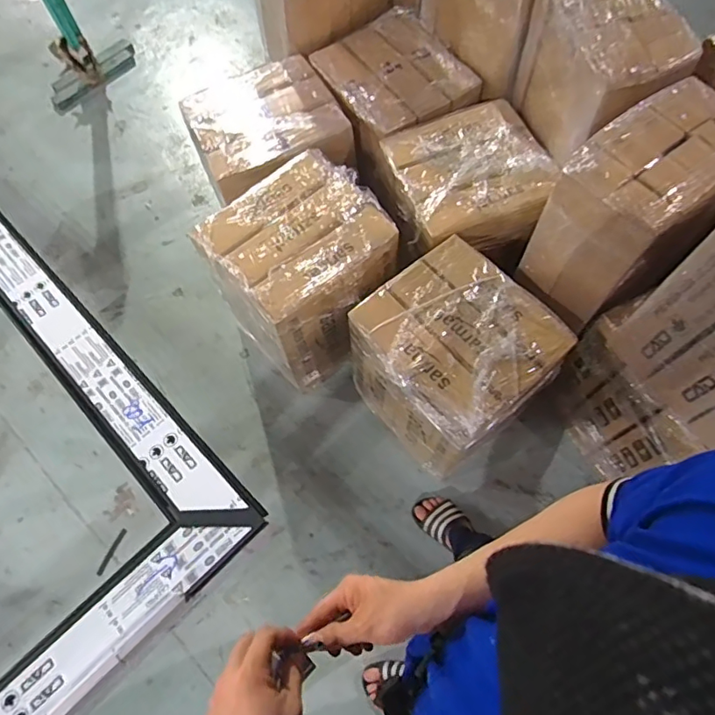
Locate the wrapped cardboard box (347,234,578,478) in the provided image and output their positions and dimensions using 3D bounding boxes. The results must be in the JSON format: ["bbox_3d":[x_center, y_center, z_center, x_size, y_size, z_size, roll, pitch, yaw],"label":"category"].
[{"bbox_3d":[0.242,0.024,1.431,0.383,0.460,0.415,-36,70,-13],"label":"wrapped cardboard box"}]

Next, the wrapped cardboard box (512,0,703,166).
[{"bbox_3d":[0.644,-0.765,1.410,0.241,0.346,0.436,-15,67,-5],"label":"wrapped cardboard box"}]

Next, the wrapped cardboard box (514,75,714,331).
[{"bbox_3d":[0.638,-0.353,1.202,0.432,0.329,0.275,-41,71,-14],"label":"wrapped cardboard box"}]

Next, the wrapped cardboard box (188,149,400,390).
[{"bbox_3d":[-0.152,-0.232,1.577,0.449,0.483,0.418,-39,71,-14],"label":"wrapped cardboard box"}]

